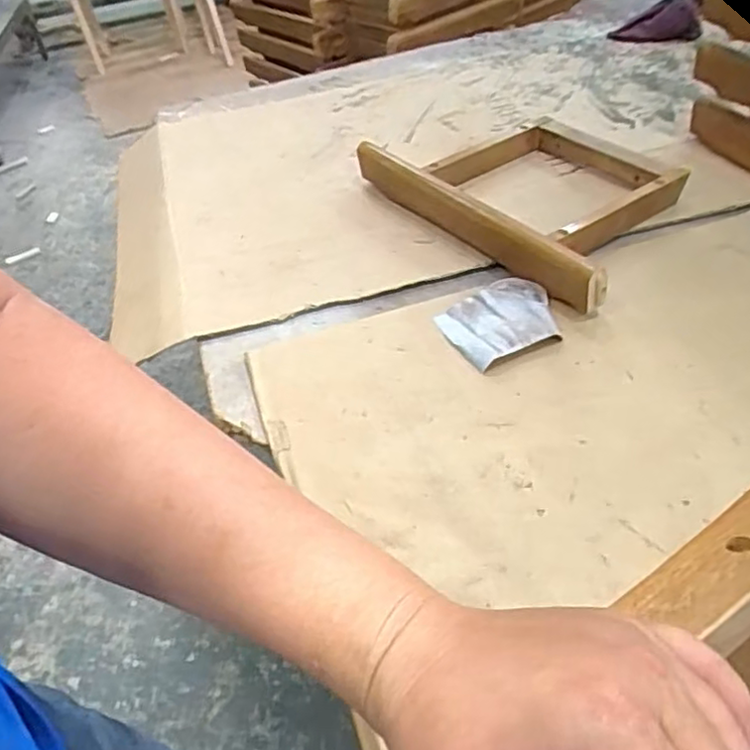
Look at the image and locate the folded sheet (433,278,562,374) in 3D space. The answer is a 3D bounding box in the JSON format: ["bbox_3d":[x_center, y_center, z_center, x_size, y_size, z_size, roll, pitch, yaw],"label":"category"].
[{"bbox_3d":[0.156,-0.070,0.812,0.137,0.028,0.127,-24,49,-17],"label":"folded sheet"}]

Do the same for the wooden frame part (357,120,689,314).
[{"bbox_3d":[0.227,-0.289,0.996,0.328,0.087,0.498,-32,51,-23],"label":"wooden frame part"}]

